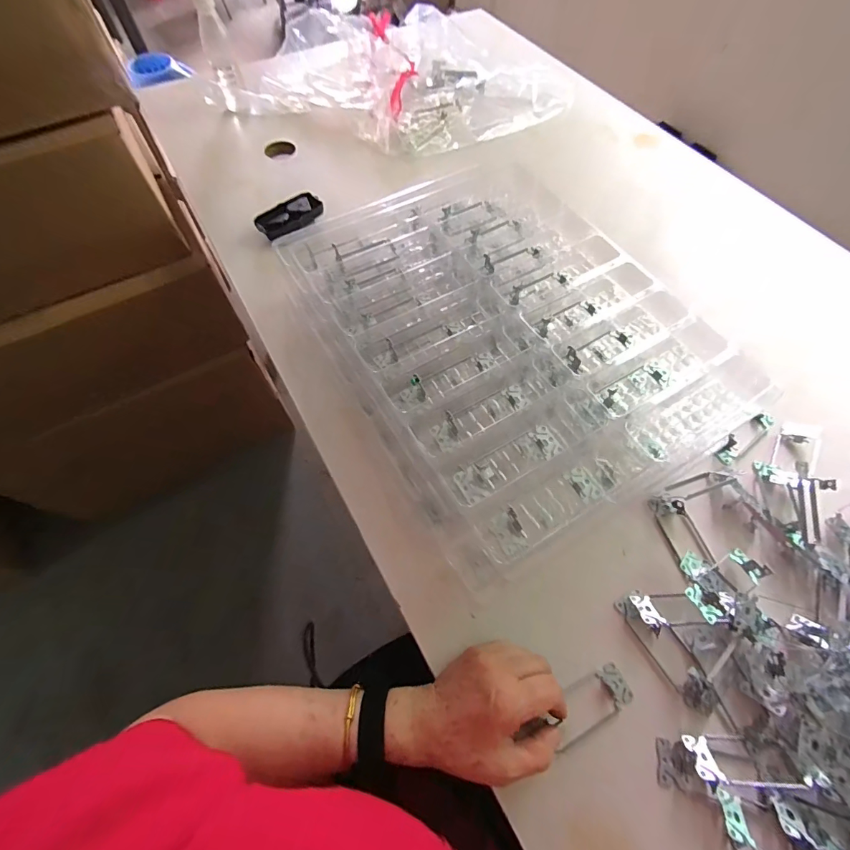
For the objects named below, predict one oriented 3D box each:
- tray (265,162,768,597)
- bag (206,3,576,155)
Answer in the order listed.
[{"bbox_3d":[0.079,-0.113,0.488,0.361,0.112,0.482,-29,67,-15],"label":"tray"},{"bbox_3d":[-0.038,-0.726,0.826,0.658,0.107,0.402,13,64,5],"label":"bag"}]

